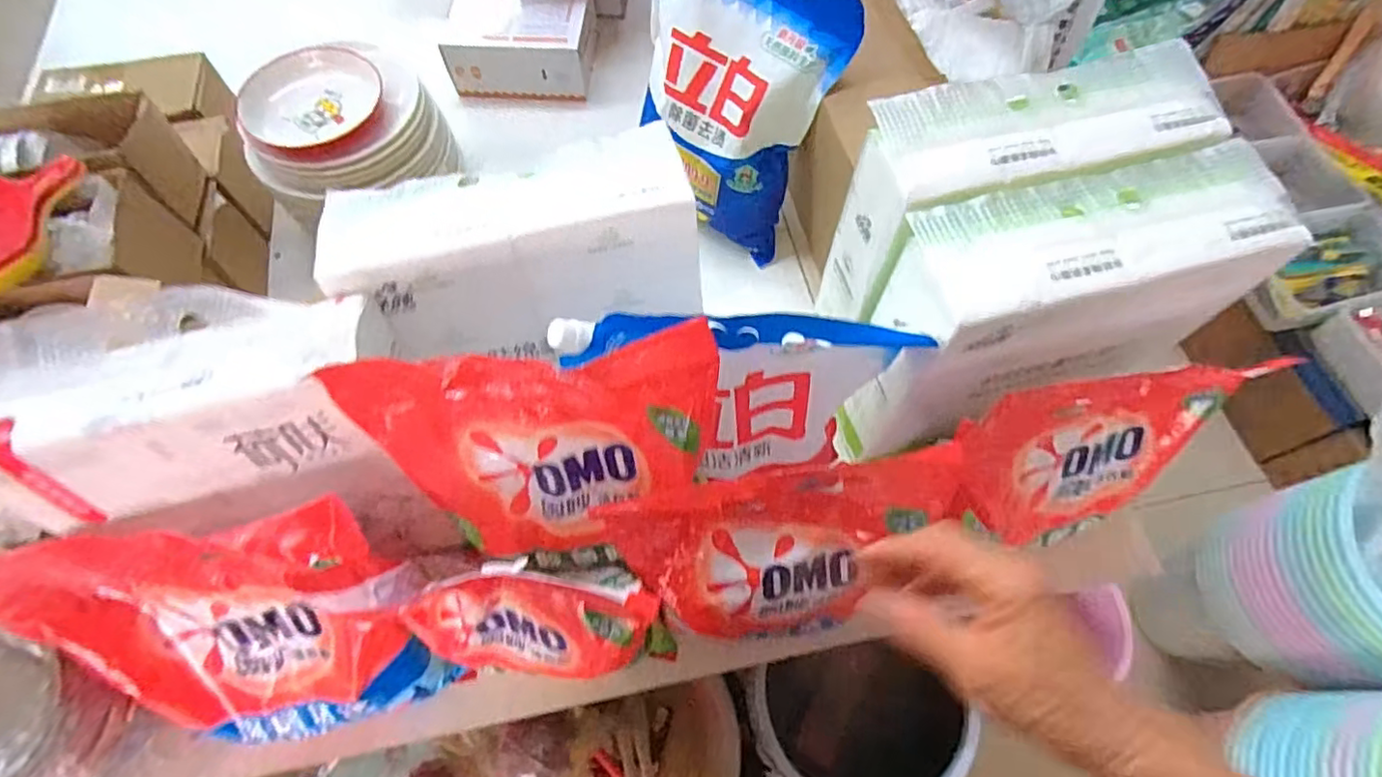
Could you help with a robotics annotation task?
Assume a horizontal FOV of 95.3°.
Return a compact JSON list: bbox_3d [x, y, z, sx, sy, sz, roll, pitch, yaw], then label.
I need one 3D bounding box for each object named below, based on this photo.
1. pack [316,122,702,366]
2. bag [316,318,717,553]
[{"bbox_3d":[-0.150,-0.121,0.571,0.300,0.135,0.137,-16,66,-7],"label":"pack"},{"bbox_3d":[-0.117,0.042,0.512,0.269,0.217,0.062,-1,43,2],"label":"bag"}]

